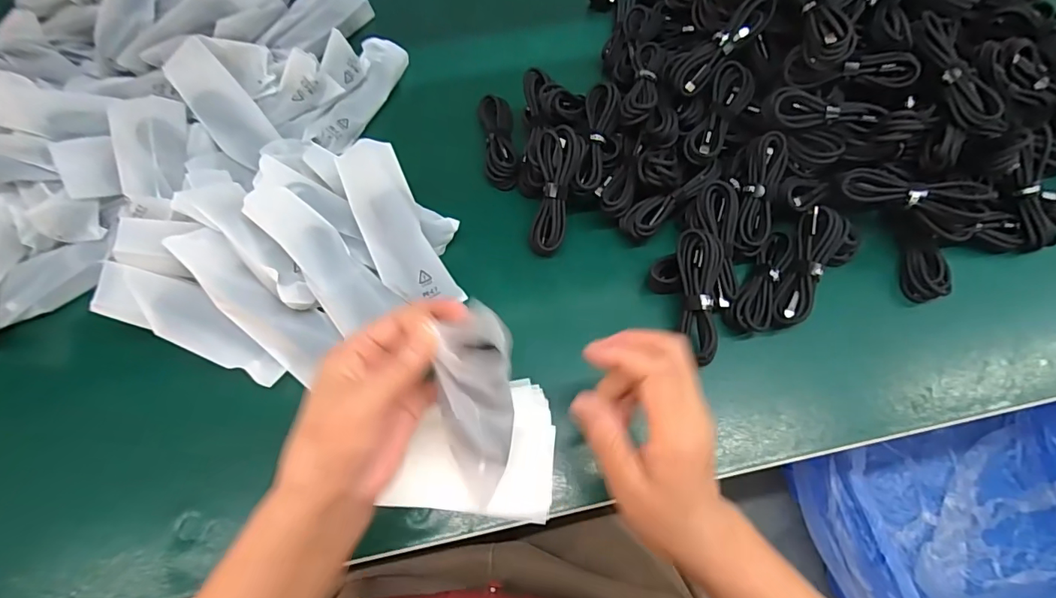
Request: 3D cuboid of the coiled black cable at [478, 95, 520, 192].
[{"bbox_3d":[-0.029,-0.162,0.489,0.033,0.020,0.107,-7,67,-2],"label":"coiled black cable"}]

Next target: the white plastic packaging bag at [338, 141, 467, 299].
[{"bbox_3d":[-0.112,-0.059,0.403,0.053,0.018,0.144,-26,97,-10],"label":"white plastic packaging bag"}]

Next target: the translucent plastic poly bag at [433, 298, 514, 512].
[{"bbox_3d":[-0.031,0.074,0.308,0.042,0.147,0.029,-1,29,0],"label":"translucent plastic poly bag"}]

